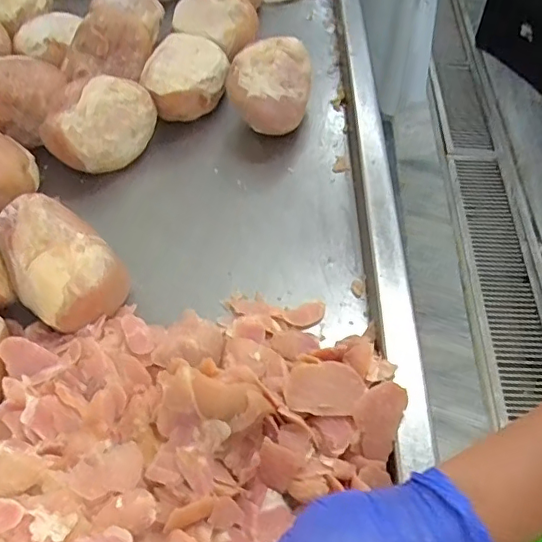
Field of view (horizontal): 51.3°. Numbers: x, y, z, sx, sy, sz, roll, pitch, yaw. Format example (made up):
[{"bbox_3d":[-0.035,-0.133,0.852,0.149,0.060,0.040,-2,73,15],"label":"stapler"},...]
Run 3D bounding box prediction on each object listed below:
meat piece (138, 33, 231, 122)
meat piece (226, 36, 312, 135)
[{"bbox_3d":[-0.126,-0.296,0.848,0.118,0.062,0.143,-3,52,-3],"label":"meat piece"},{"bbox_3d":[-0.004,-0.256,0.798,0.113,0.095,0.107,5,52,3],"label":"meat piece"}]

